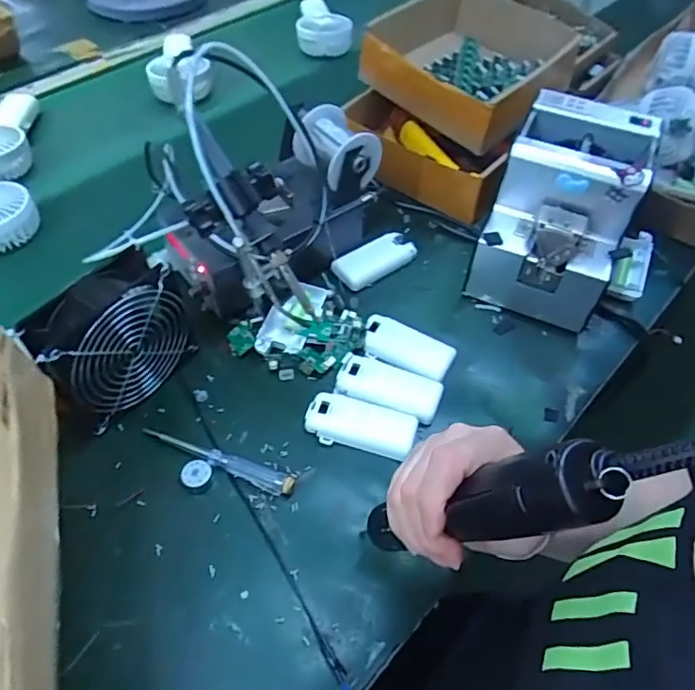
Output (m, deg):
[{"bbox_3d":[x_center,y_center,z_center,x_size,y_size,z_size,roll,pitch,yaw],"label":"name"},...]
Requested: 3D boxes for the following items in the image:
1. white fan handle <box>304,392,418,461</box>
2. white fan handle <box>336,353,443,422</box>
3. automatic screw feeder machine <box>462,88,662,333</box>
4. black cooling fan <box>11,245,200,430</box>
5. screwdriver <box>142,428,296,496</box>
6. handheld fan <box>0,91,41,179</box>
[{"bbox_3d":[0.012,0.070,0.499,0.094,0.017,0.046,13,52,8],"label":"white fan handle"},{"bbox_3d":[0.039,0.037,0.519,0.093,0.011,0.046,17,52,12],"label":"white fan handle"},{"bbox_3d":[0.218,-0.137,0.590,0.130,0.155,0.175,20,53,14],"label":"automatic screw feeder machine"},{"bbox_3d":[-0.196,-0.001,0.483,0.057,0.118,0.123,34,58,23],"label":"black cooling fan"},{"bbox_3d":[-0.110,0.094,0.479,0.139,0.016,0.018,17,52,12],"label":"screwdriver"},{"bbox_3d":[-0.446,-0.268,0.727,0.082,0.037,0.156,-7,51,-7],"label":"handheld fan"}]

